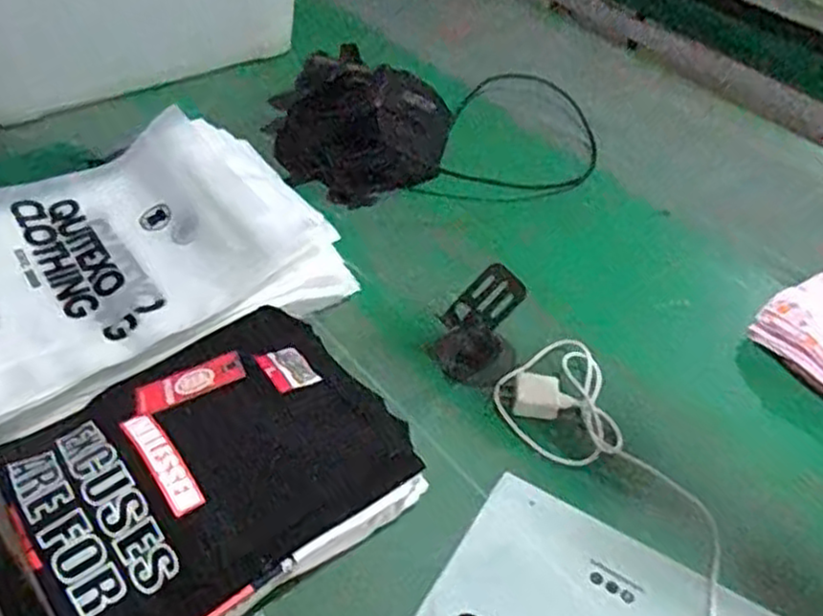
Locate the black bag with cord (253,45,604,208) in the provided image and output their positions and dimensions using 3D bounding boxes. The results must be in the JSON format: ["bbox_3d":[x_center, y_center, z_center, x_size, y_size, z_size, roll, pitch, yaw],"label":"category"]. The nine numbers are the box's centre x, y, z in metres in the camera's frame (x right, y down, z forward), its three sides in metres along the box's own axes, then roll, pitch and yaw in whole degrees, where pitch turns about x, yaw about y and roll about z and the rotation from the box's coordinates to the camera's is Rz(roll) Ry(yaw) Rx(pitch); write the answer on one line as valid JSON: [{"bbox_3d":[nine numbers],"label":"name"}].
[{"bbox_3d":[0.041,-0.270,1.096,0.487,0.096,0.288,-8,45,-12],"label":"black bag with cord"}]

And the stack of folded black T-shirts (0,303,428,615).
[{"bbox_3d":[-0.166,0.131,0.611,0.286,0.095,0.227,-27,50,-31],"label":"stack of folded black T-shirts"}]

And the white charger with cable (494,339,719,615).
[{"bbox_3d":[0.184,0.147,0.674,0.108,0.034,0.314,-16,47,-19],"label":"white charger with cable"}]

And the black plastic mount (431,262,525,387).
[{"bbox_3d":[0.068,0.015,0.751,0.085,0.093,0.075,10,42,7],"label":"black plastic mount"}]

